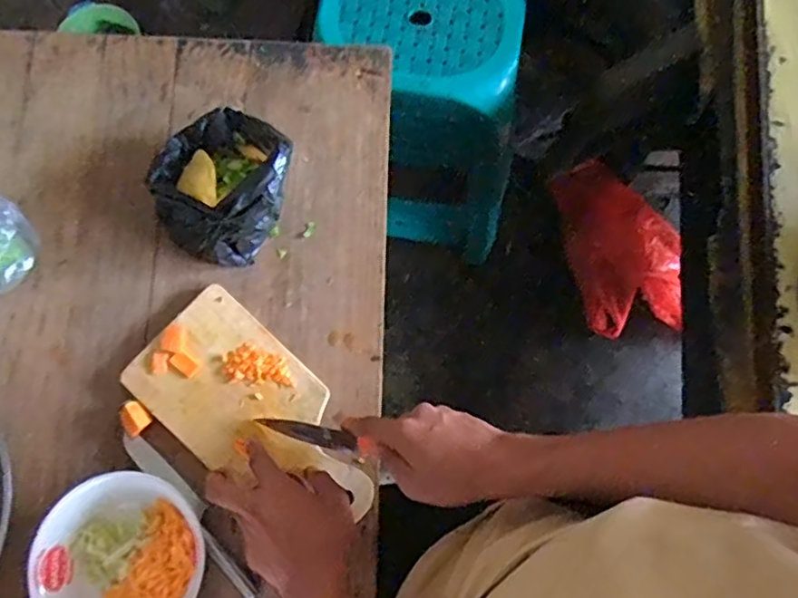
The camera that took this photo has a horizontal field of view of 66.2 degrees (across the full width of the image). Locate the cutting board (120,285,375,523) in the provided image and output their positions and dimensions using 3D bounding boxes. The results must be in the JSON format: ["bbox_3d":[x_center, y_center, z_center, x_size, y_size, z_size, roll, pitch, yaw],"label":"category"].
[{"bbox_3d":[-0.147,0.123,0.640,0.276,0.014,0.140,42,80,8],"label":"cutting board"}]

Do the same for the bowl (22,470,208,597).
[{"bbox_3d":[-0.259,0.245,0.587,0.154,0.051,0.145,0,77,0],"label":"bowl"}]

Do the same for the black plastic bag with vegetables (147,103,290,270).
[{"bbox_3d":[-0.191,-0.125,0.651,0.148,0.106,0.142,-43,81,-9],"label":"black plastic bag with vegetables"}]

